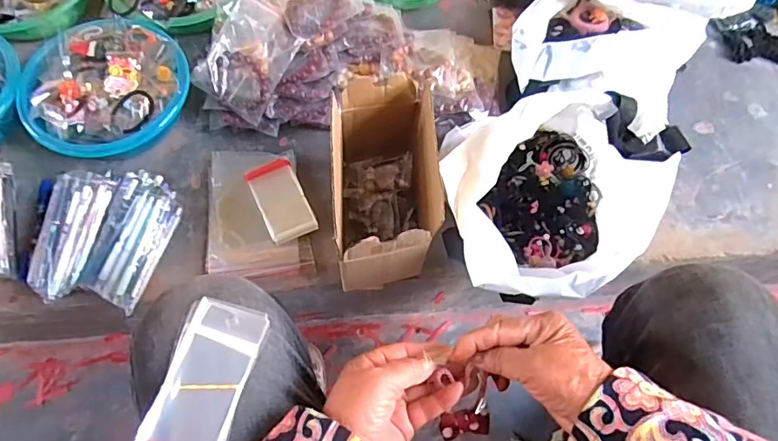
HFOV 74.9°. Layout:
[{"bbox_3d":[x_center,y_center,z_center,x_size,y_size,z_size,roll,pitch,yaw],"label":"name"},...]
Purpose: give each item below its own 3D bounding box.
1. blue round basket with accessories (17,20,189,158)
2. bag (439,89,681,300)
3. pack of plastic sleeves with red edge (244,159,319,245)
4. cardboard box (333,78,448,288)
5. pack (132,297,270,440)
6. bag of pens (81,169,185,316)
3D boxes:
[{"bbox_3d":[-0.393,-0.183,0.725,0.216,0.088,0.195,-24,69,-12],"label":"blue round basket with accessories"},{"bbox_3d":[0.203,-0.022,0.635,0.269,0.201,0.220,-28,70,-13],"label":"bag"},{"bbox_3d":[-0.151,-0.030,0.708,0.064,0.007,0.119,-24,69,-12],"label":"pack of plastic sleeves with red edge"},{"bbox_3d":[-0.006,-0.041,0.633,0.112,0.165,0.207,-6,66,-4],"label":"cardboard box"},{"bbox_3d":[-0.130,0.118,0.354,0.058,0.016,0.125,19,64,-9],"label":"pack"},{"bbox_3d":[-0.329,0.019,0.659,0.078,0.053,0.183,12,66,4],"label":"bag of pens"}]

